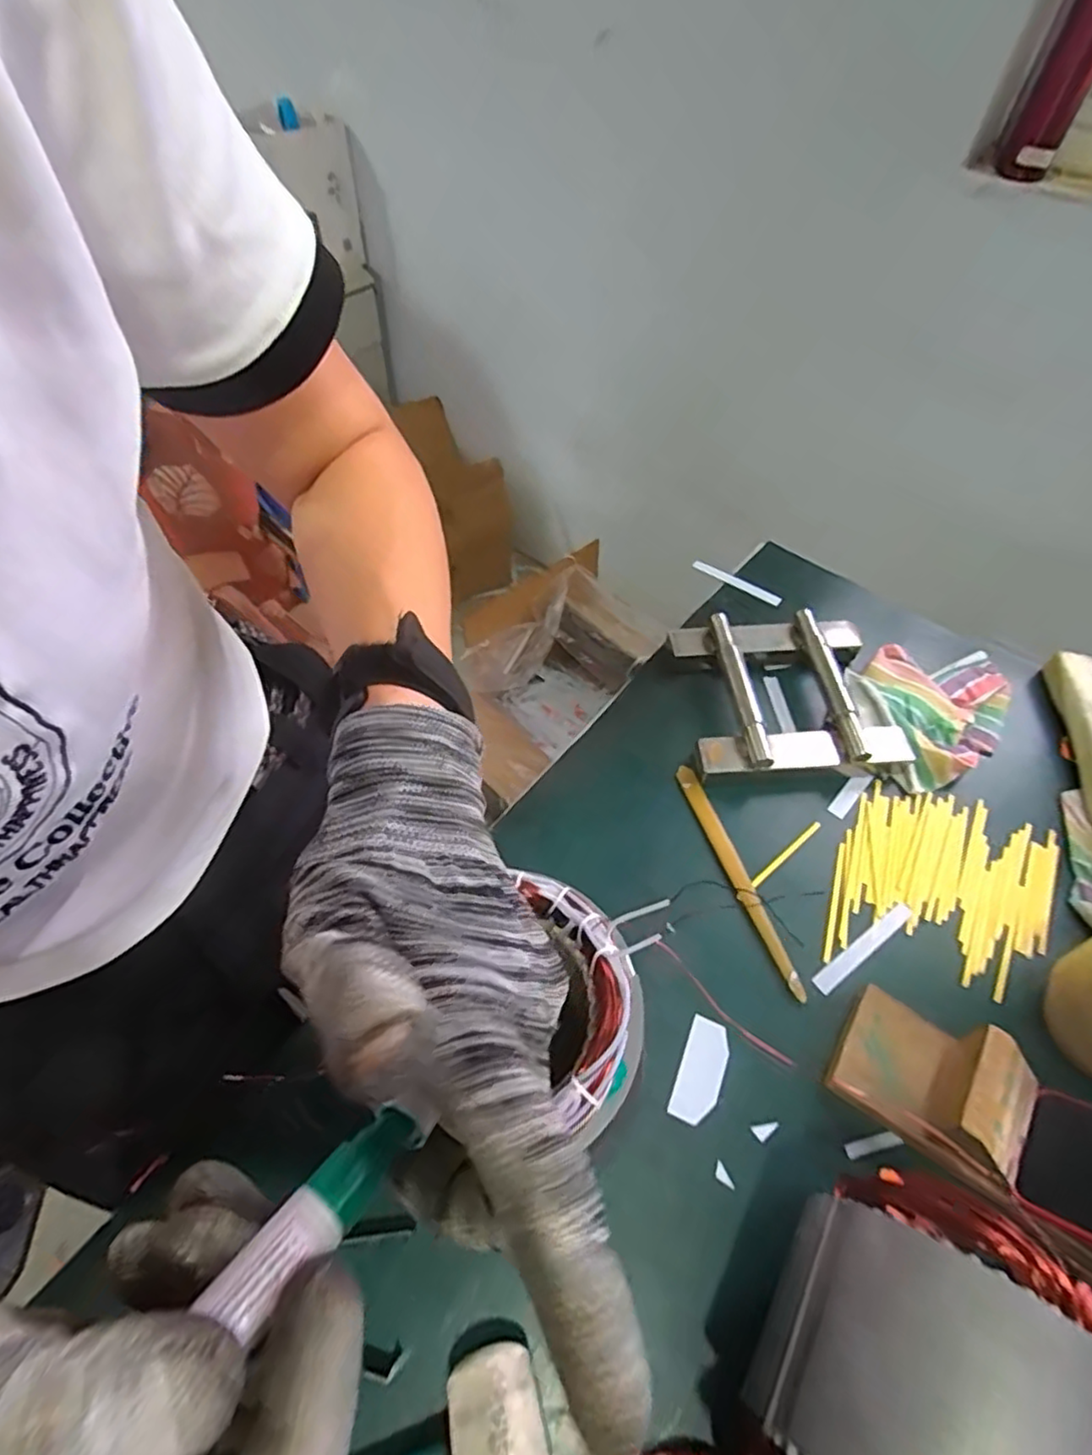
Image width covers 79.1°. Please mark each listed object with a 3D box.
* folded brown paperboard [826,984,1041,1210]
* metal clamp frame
[{"bbox_3d":[0.266,0.237,0.448,0.115,0.056,0.088,34,60,20],"label":"folded brown paperboard"},{"bbox_3d":[0.234,-0.035,0.658,0.203,0.051,0.180,-4,55,-6],"label":"metal clamp frame"}]

